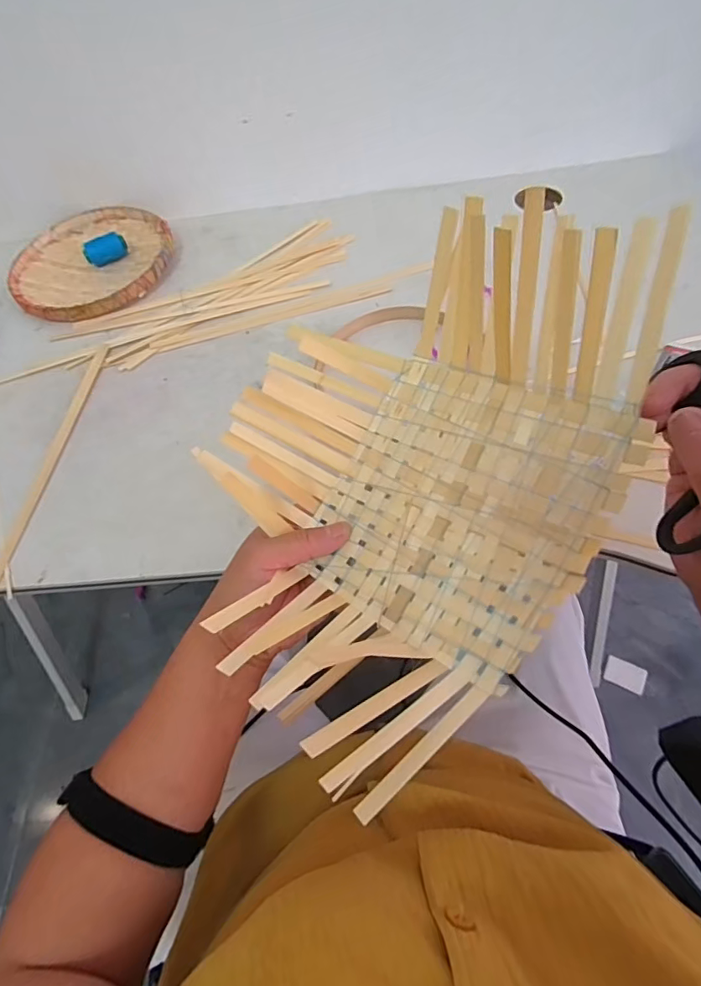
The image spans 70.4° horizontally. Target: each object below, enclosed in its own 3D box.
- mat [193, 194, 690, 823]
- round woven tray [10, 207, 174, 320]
[{"bbox_3d":[0.043,-0.012,0.269,0.227,0.166,0.258,-14,62,-11],"label":"mat"},{"bbox_3d":[-0.344,-0.307,0.664,0.220,0.025,0.209,-4,58,7],"label":"round woven tray"}]

